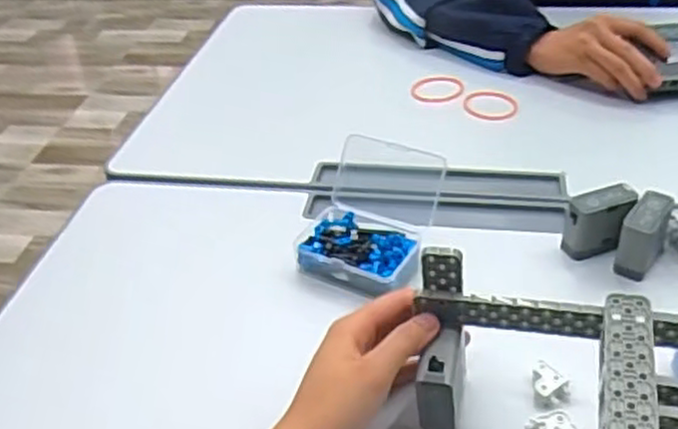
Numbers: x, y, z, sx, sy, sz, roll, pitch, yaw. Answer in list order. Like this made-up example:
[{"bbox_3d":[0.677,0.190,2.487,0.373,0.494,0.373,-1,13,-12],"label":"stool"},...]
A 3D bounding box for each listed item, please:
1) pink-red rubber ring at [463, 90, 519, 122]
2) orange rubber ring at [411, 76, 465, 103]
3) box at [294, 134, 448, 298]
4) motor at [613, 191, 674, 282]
[{"bbox_3d":[0.174,-0.125,0.833,0.061,0.010,0.054,5,38,15],"label":"pink-red rubber ring"},{"bbox_3d":[0.118,-0.150,0.874,0.061,0.007,0.061,-1,37,7],"label":"orange rubber ring"},{"bbox_3d":[0.026,0.007,0.609,0.103,0.090,0.108,12,41,22],"label":"box"},{"bbox_3d":[0.244,0.017,0.585,0.026,0.056,0.060,20,44,30],"label":"motor"}]

